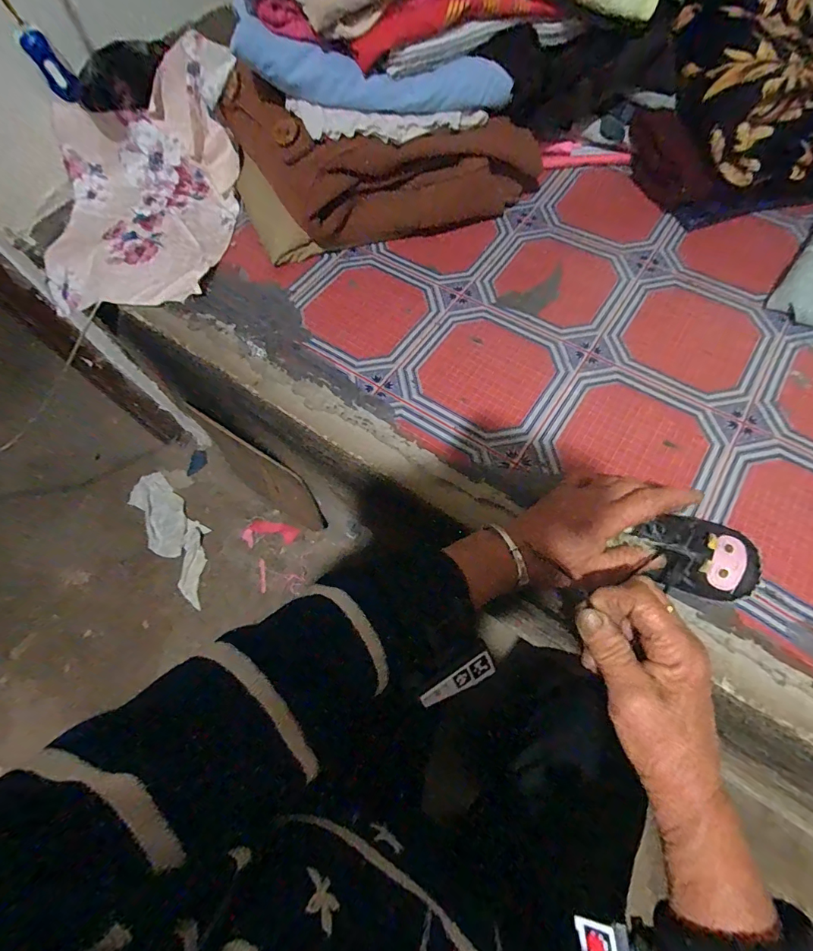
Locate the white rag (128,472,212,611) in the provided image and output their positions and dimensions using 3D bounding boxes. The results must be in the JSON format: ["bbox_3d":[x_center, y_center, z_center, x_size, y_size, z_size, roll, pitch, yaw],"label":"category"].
[{"bbox_3d":[-0.548,0.130,1.048,0.125,0.039,0.339,-43,70,-14],"label":"white rag"}]

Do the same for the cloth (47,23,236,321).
[{"bbox_3d":[-0.343,-0.392,0.575,0.249,0.144,0.353,10,67,8],"label":"cloth"}]

